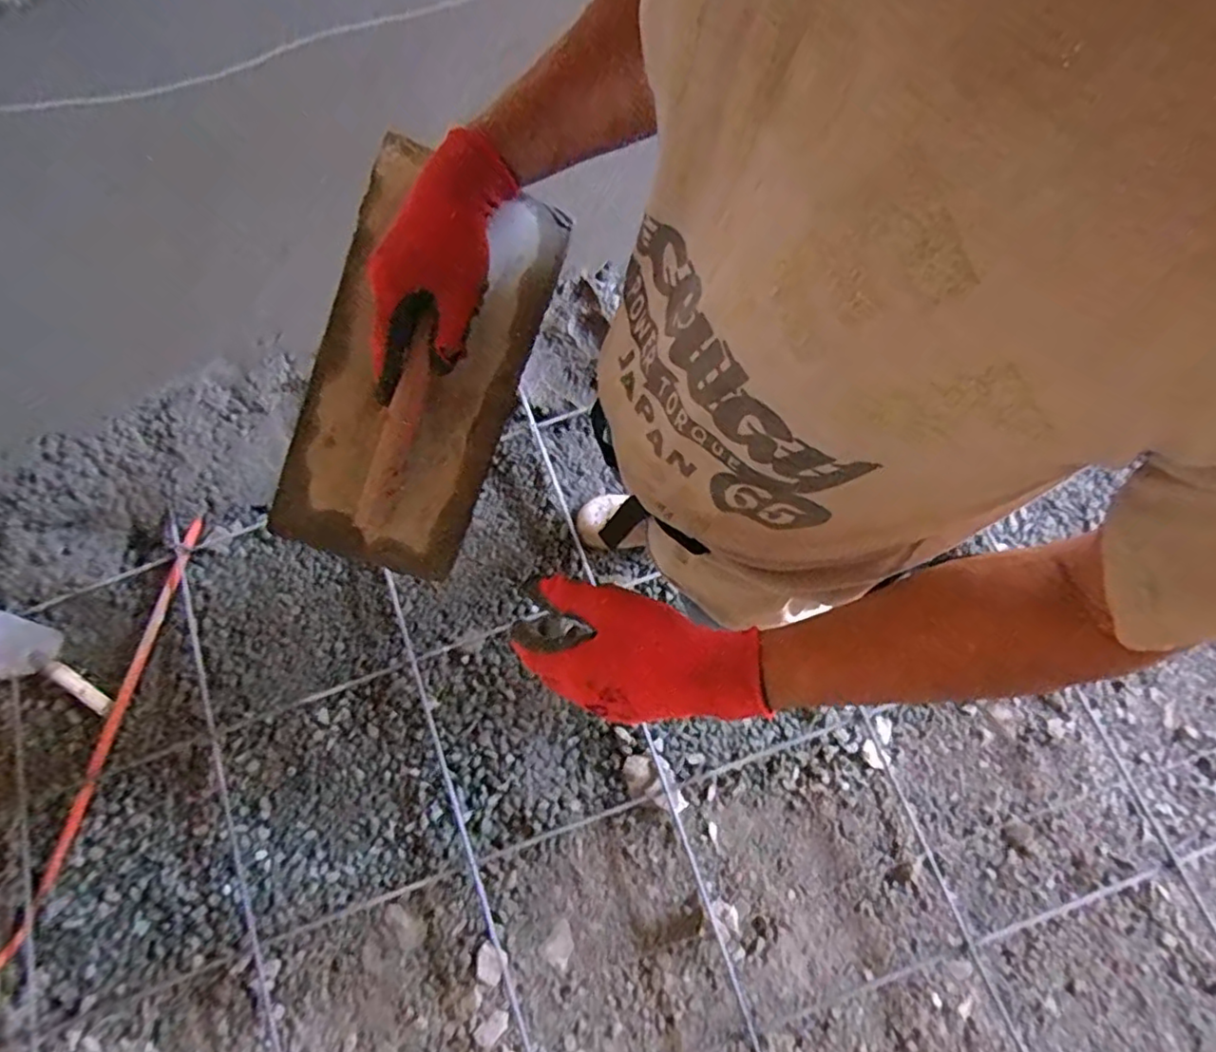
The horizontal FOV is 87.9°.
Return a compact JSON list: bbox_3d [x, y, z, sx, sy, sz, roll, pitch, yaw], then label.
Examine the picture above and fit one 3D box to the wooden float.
[{"bbox_3d":[-0.145,-0.123,0.497,0.149,0.056,0.318,20,91,-18],"label":"wooden float"}]

